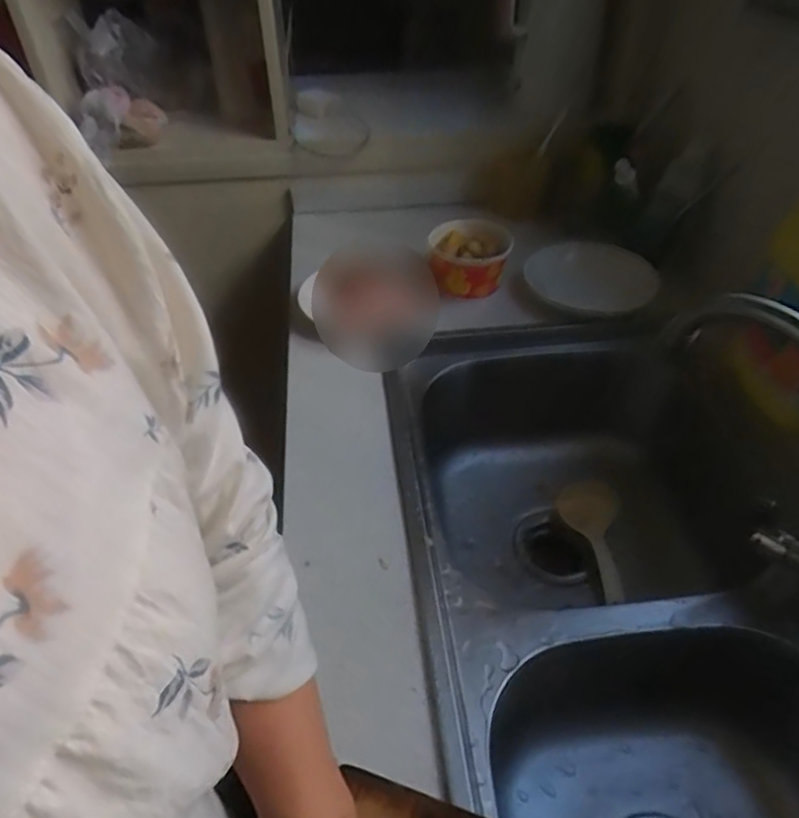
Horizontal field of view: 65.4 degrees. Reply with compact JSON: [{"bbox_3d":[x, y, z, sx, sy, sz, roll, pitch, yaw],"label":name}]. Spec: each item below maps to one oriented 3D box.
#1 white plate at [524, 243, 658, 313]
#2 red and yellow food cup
[{"bbox_3d":[0.256,-0.176,0.825,0.137,0.018,0.153,-35,57,-16],"label":"white plate"},{"bbox_3d":[0.097,-0.200,0.850,0.105,0.091,0.098,31,52,30],"label":"red and yellow food cup"}]

